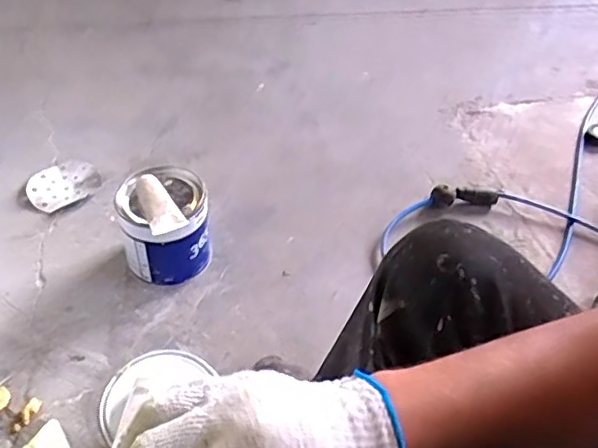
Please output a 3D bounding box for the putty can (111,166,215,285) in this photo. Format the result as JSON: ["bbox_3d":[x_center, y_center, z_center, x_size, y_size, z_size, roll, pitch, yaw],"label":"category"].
[{"bbox_3d":[-0.225,0.005,1.012,0.139,0.159,0.151,2,46,-3],"label":"putty can"}]

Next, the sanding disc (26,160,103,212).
[{"bbox_3d":[-0.475,-0.083,1.206,0.135,0.012,0.123,2,46,-3],"label":"sanding disc"}]

